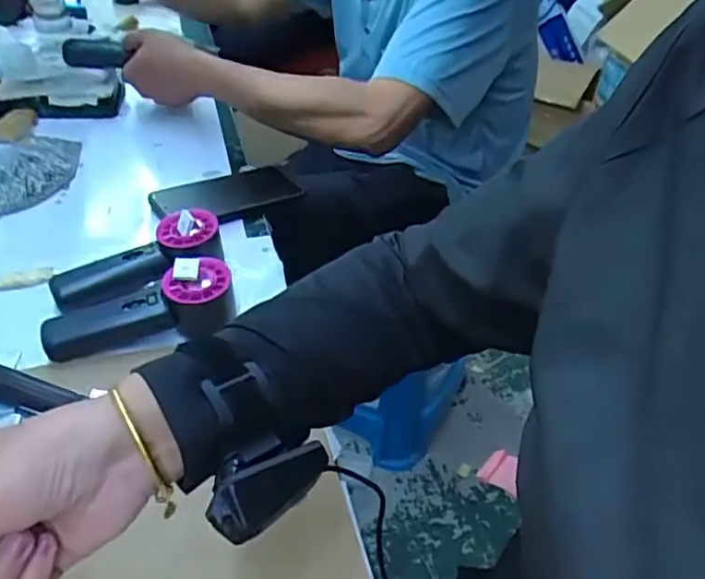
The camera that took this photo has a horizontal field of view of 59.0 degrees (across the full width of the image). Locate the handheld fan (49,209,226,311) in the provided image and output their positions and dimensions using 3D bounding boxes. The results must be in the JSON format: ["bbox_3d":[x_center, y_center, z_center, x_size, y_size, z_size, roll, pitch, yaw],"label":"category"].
[{"bbox_3d":[-0.193,-0.028,0.578,0.161,0.063,0.051,-22,46,-27],"label":"handheld fan"}]

